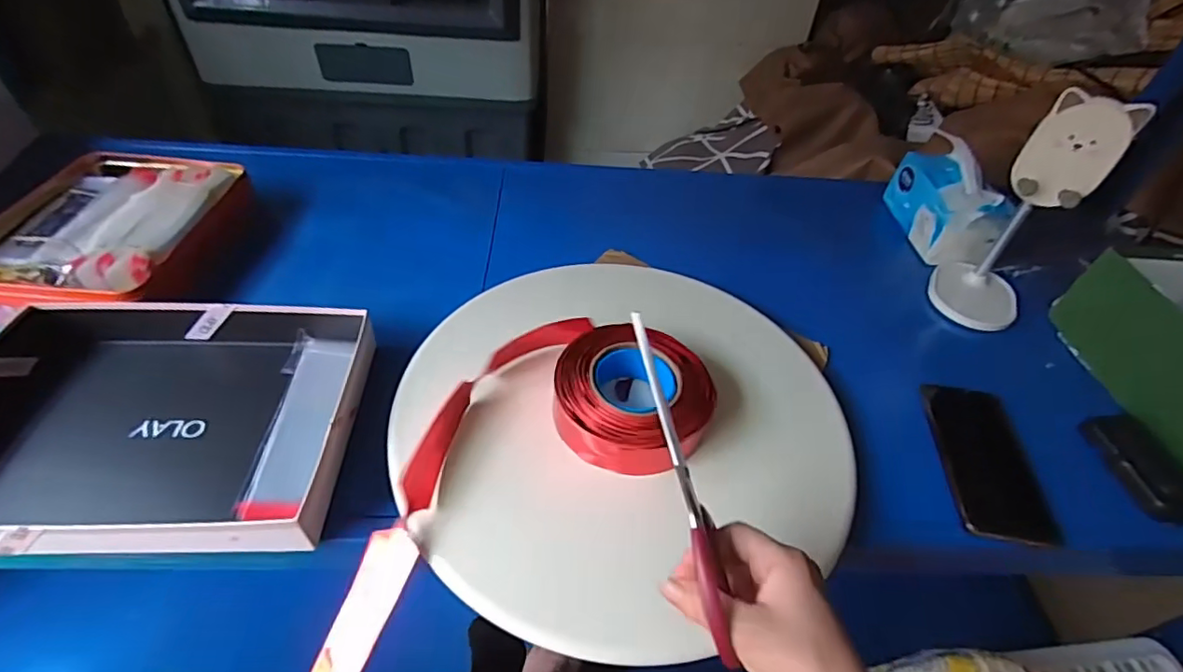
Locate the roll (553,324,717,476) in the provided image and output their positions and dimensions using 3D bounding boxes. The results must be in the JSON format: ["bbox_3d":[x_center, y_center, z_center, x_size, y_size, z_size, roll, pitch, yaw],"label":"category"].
[{"bbox_3d":[0.036,0.055,0.493,0.134,0.044,0.131,3,46,-3],"label":"roll"}]

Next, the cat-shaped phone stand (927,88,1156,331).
[{"bbox_3d":[0.497,-0.132,0.633,0.094,0.264,0.080,36,52,26],"label":"cat-shaped phone stand"}]

